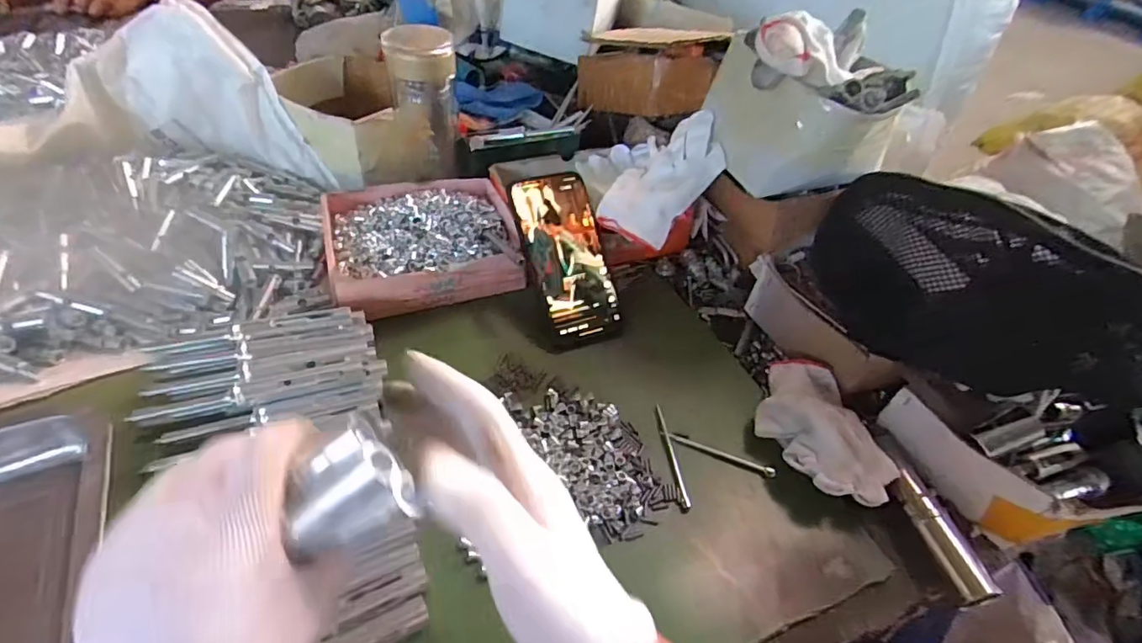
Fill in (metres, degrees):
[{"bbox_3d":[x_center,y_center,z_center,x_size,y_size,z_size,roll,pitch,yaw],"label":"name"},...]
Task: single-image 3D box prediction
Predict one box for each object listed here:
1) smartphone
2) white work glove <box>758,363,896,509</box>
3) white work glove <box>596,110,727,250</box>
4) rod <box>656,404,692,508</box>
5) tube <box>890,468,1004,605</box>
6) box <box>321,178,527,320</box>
[{"bbox_3d":[-0.002,-0.059,0.507,0.074,0.008,0.160,-15,85,-19],"label":"smartphone"},{"bbox_3d":[0.191,0.081,0.425,0.076,0.047,0.128,-6,49,-13],"label":"white work glove"},{"bbox_3d":[0.090,-0.140,0.539,0.100,0.083,0.140,20,46,11],"label":"white work glove"},{"bbox_3d":[0.078,0.101,0.425,0.006,0.004,0.090,-2,49,-9],"label":"rod"},{"bbox_3d":[0.257,0.149,0.383,0.019,0.025,0.086,-7,49,-13],"label":"tube"},{"bbox_3d":[-0.144,-0.079,0.535,0.181,0.041,0.155,-15,52,-20],"label":"box"}]

